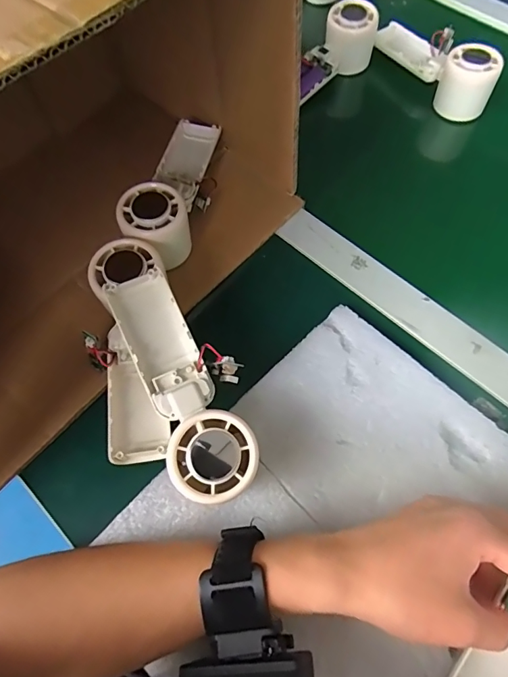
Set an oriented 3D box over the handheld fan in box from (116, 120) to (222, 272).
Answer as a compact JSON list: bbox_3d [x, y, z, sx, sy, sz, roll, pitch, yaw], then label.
[{"bbox_3d":[-0.065,-0.145,0.408,0.058,0.060,0.178,13,65,7],"label":"handheld fan in box"}]

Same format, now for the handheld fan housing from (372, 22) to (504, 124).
[{"bbox_3d":[0.205,-0.318,0.498,0.061,0.053,0.154,-22,66,-10],"label":"handheld fan housing"}]

